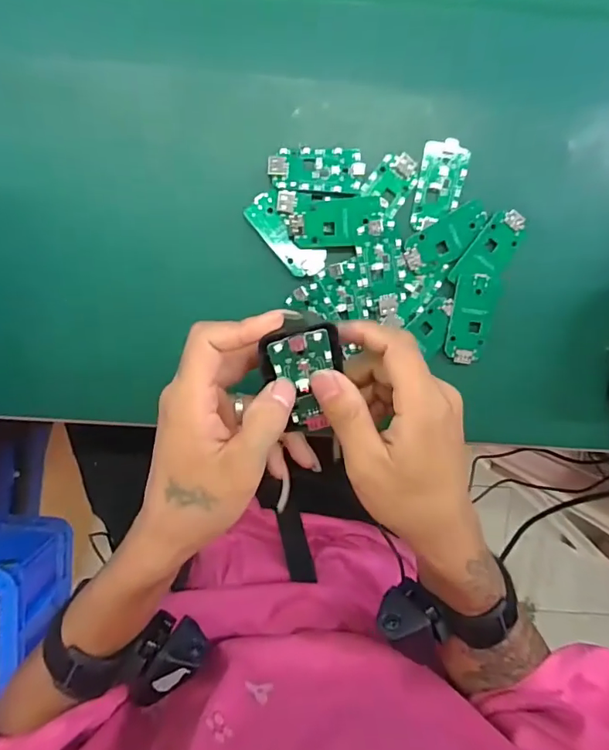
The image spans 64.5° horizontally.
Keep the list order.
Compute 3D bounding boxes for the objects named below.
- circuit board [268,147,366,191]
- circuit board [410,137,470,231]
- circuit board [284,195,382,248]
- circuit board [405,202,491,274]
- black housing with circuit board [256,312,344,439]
[{"bbox_3d":[0.008,-0.140,0.329,0.063,0.005,0.029,0,96,-1],"label":"circuit board"},{"bbox_3d":[0.094,-0.132,0.337,0.031,0.005,0.060,11,96,-2],"label":"circuit board"},{"bbox_3d":[0.022,-0.105,0.332,0.064,0.006,0.030,-6,96,0],"label":"circuit board"},{"bbox_3d":[0.100,-0.095,0.338,0.063,0.005,0.028,-30,96,2],"label":"circuit board"},{"bbox_3d":[0.000,0.001,0.271,0.041,0.017,0.073,-4,120,0],"label":"black housing with circuit board"}]

